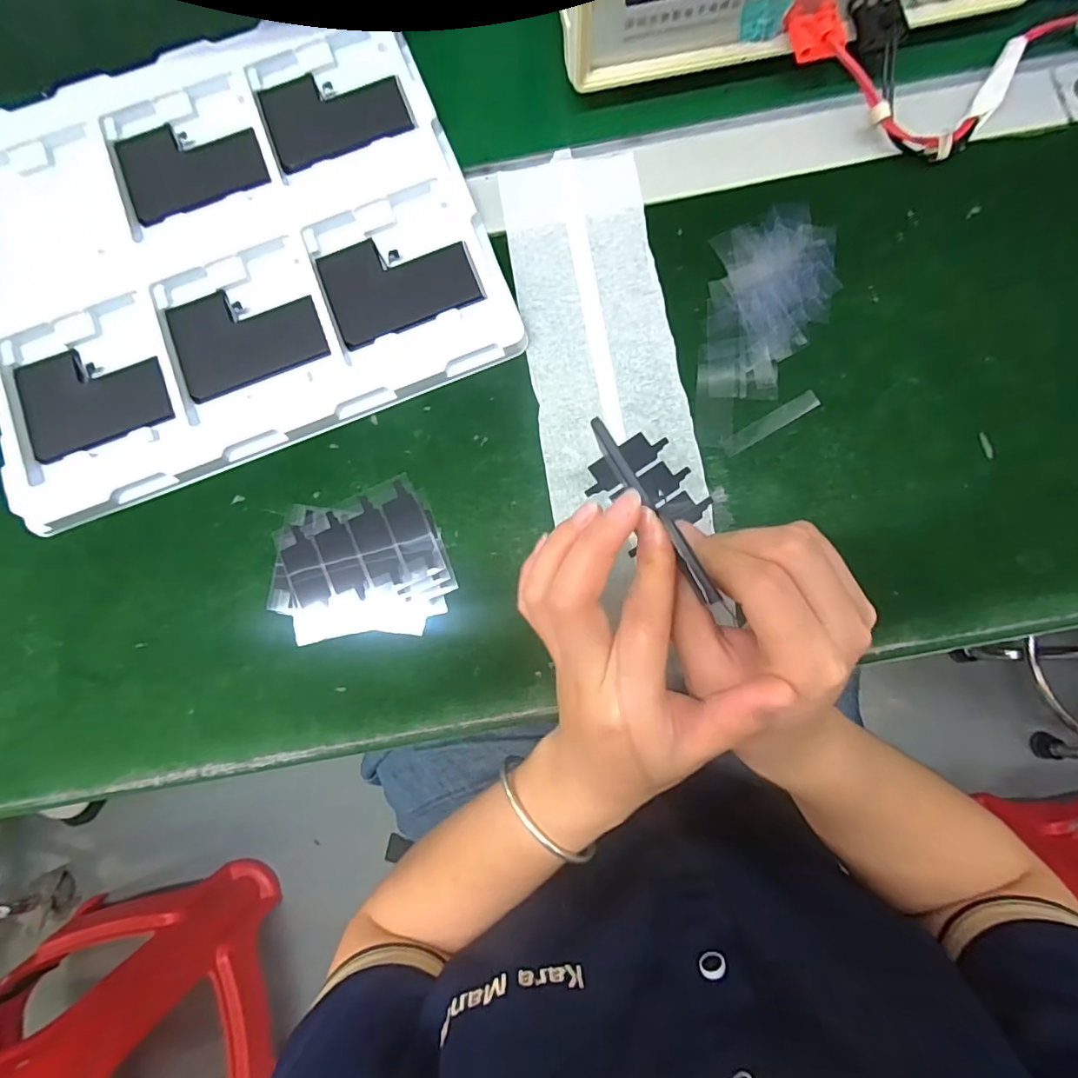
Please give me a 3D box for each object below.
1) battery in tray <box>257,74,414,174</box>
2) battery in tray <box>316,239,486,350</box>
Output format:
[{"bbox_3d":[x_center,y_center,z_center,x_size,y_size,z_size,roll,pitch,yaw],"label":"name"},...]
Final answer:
[{"bbox_3d":[-0.134,-0.283,0.347,0.089,0.006,0.066,-19,83,0],"label":"battery in tray"},{"bbox_3d":[-0.086,-0.161,0.327,0.089,0.007,0.065,-21,83,0],"label":"battery in tray"}]

